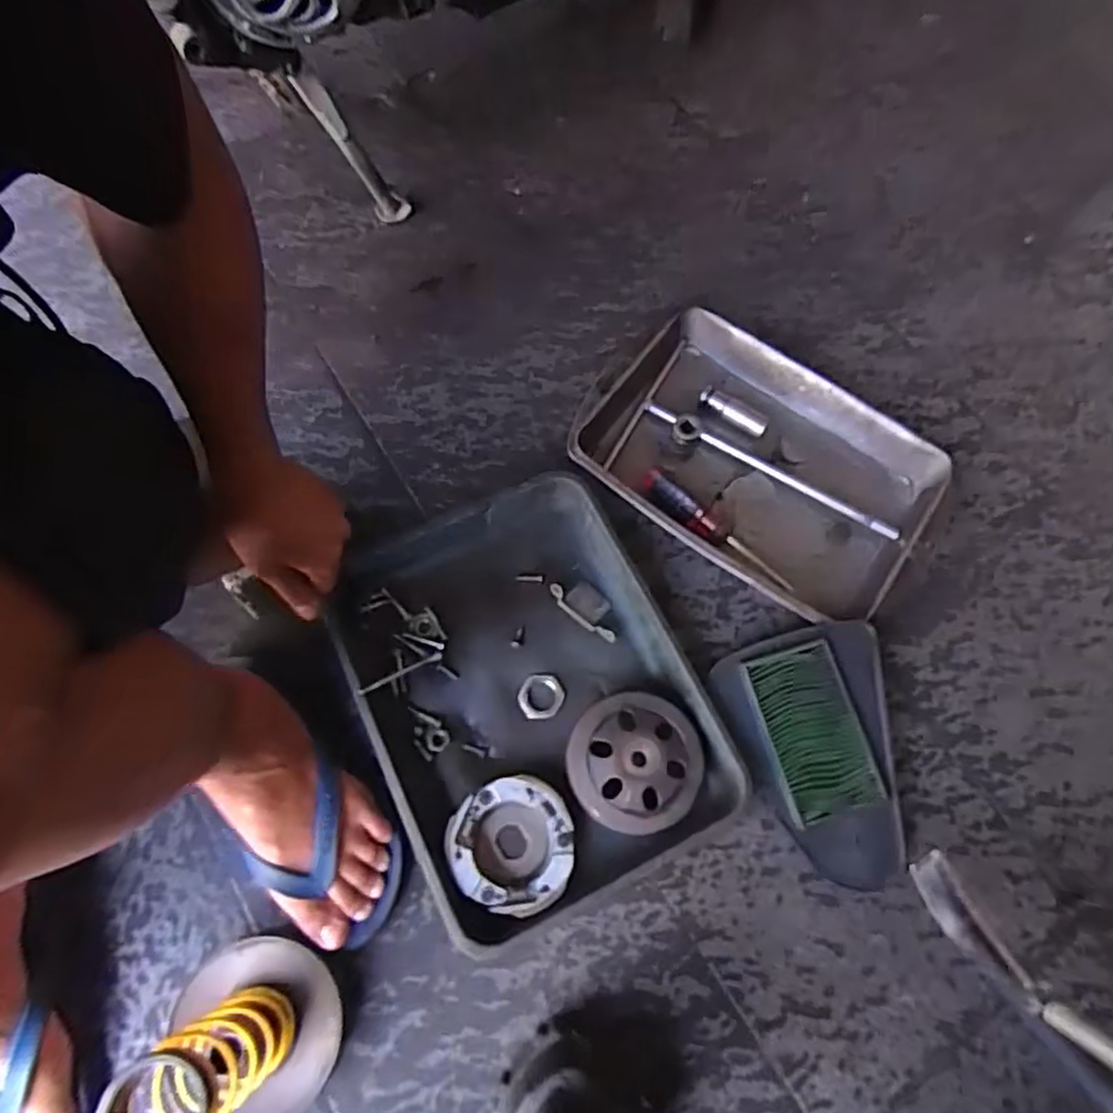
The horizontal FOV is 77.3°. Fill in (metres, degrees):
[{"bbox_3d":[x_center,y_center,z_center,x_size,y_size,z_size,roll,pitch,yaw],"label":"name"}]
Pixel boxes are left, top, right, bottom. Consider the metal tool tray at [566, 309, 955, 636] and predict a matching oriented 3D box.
[{"bbox_3d":[0.211,-0.096,0.737,0.354,0.051,0.256,33,71,10],"label":"metal tool tray"}]

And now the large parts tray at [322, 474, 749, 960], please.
[{"bbox_3d":[-0.034,0.113,0.633,0.284,0.048,0.374,-25,72,-11],"label":"large parts tray"}]

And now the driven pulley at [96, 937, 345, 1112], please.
[{"bbox_3d":[-0.217,0.334,0.471,0.101,0.167,0.120,-29,73,-12],"label":"driven pulley"}]

